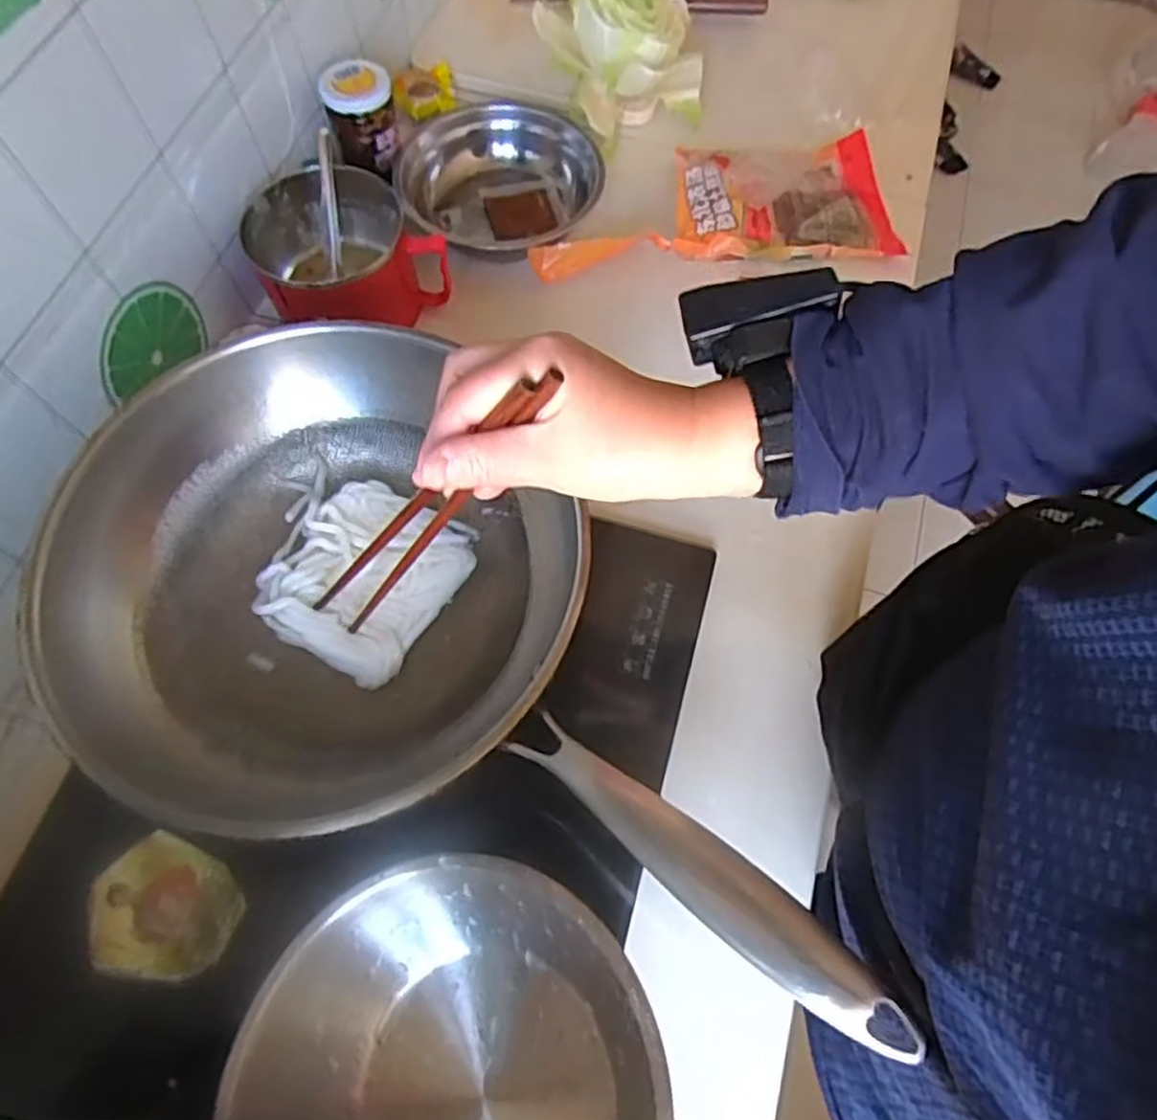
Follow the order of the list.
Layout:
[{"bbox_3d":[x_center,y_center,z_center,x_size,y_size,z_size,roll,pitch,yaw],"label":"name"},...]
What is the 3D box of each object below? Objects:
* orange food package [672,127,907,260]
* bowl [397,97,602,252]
[{"bbox_3d":[0.205,-0.377,0.739,0.225,0.044,0.166,-2,66,-2],"label":"orange food package"},{"bbox_3d":[-0.077,-0.374,0.740,0.194,0.062,0.194,0,66,-1],"label":"bowl"}]

